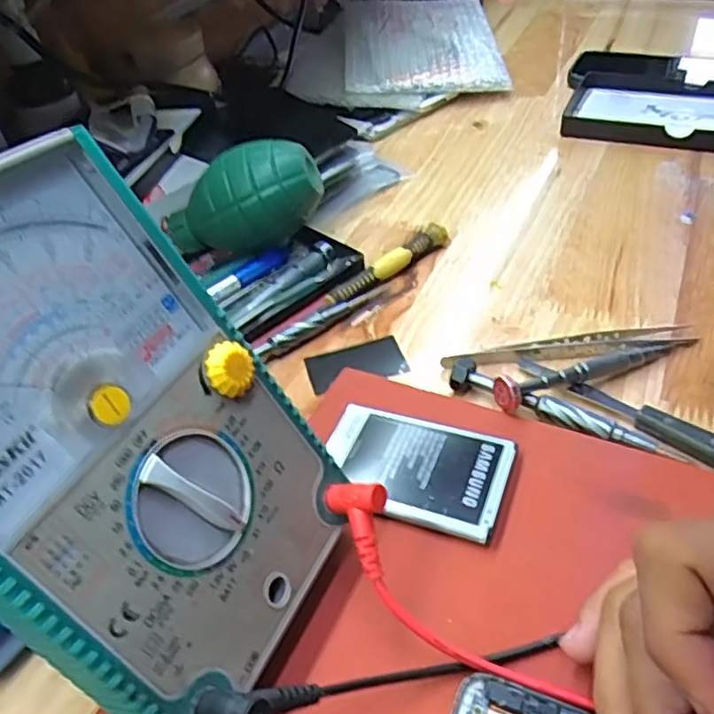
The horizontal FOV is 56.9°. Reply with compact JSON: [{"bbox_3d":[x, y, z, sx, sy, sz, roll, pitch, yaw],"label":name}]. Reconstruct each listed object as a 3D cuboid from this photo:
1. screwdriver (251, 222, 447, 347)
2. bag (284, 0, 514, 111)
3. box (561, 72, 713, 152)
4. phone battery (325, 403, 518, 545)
[{"bbox_3d":[-0.001,-0.043,0.391,0.148,0.015,0.012,-33,49,-27],"label":"screwdriver"},{"bbox_3d":[0.036,-0.303,0.655,0.201,0.038,0.252,-4,42,1],"label":"bag"},{"bbox_3d":[0.262,-0.193,0.523,0.178,0.020,0.119,14,45,20],"label":"box"},{"bbox_3d":[0.023,0.047,0.284,0.080,0.008,0.050,14,46,20],"label":"phone battery"}]

